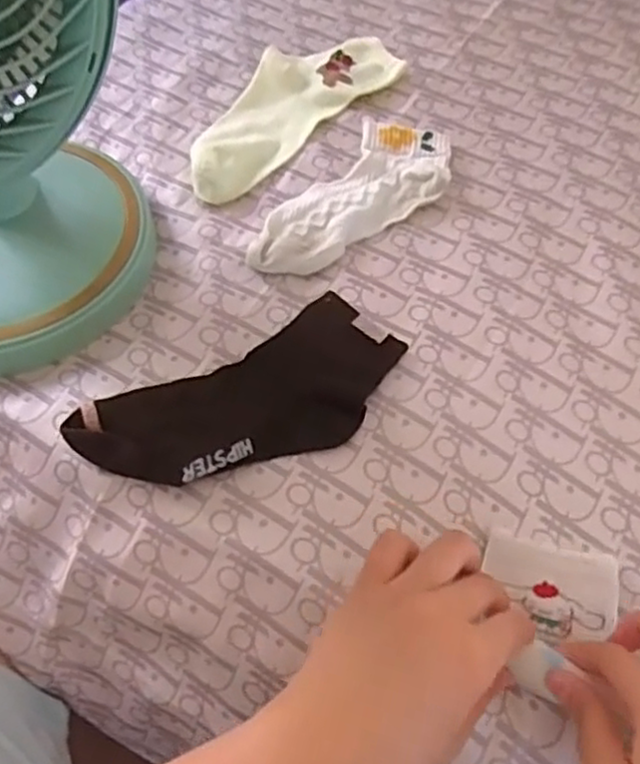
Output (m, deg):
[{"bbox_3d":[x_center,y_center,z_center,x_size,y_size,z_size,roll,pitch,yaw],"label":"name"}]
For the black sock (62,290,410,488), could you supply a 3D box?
[{"bbox_3d":[-0.047,0.014,0.443,0.203,0.021,0.096,-27,63,-12],"label":"black sock"}]

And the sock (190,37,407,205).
[{"bbox_3d":[-0.032,-0.234,0.585,0.090,0.022,0.221,39,69,21],"label":"sock"}]

